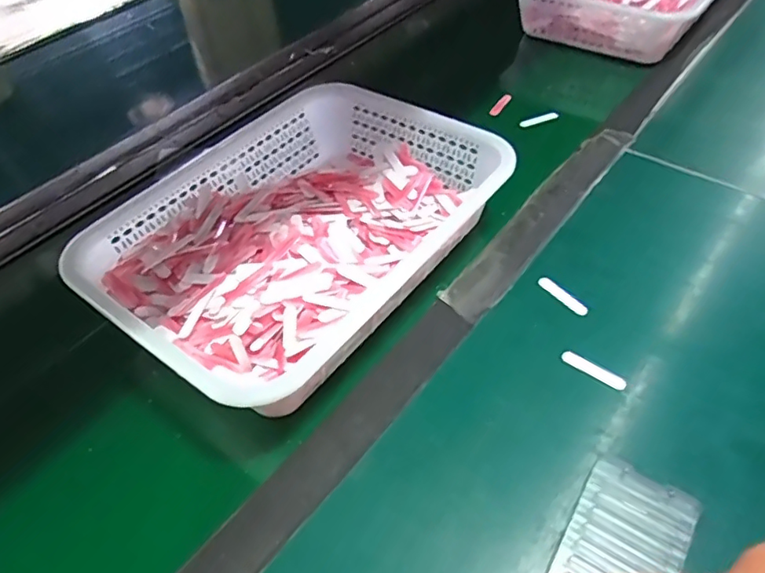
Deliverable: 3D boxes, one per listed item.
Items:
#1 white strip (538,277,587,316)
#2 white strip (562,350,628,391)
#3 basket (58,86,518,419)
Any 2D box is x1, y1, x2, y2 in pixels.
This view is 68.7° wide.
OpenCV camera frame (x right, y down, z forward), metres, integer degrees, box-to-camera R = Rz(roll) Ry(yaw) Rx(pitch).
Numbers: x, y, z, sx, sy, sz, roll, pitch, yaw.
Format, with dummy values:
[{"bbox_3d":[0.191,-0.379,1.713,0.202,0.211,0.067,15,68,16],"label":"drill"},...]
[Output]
[{"bbox_3d":[0.163,0.008,0.505,0.011,0.004,0.052,-29,51,-20],"label":"white strip"},{"bbox_3d":[0.170,0.067,0.450,0.052,0.004,0.011,30,57,29],"label":"white strip"},{"bbox_3d":[-0.076,-0.052,0.529,0.248,0.082,0.352,30,57,29],"label":"basket"}]

